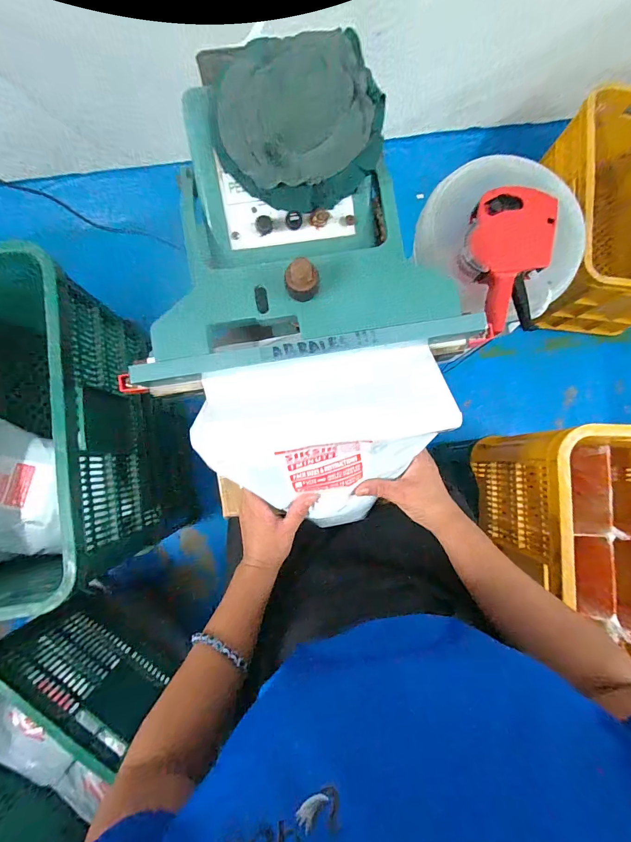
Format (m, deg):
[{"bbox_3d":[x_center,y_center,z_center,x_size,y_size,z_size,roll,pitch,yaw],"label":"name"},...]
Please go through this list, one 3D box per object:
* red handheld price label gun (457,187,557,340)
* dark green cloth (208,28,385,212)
[{"bbox_3d":[0.284,-0.238,0.554,0.130,0.038,0.216,10,84,-1],"label":"red handheld price label gun"},{"bbox_3d":[-0.017,-0.281,0.354,0.153,0.050,0.127,-12,85,-3],"label":"dark green cloth"}]

